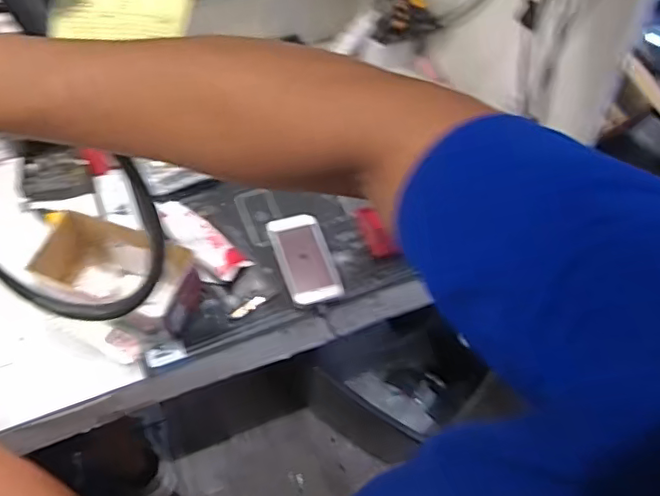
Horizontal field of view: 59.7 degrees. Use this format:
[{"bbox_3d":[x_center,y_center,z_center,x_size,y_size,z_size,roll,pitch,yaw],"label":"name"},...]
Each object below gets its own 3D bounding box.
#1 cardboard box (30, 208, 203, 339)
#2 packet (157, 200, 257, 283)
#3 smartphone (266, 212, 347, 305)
[{"bbox_3d":[-0.259,0.040,0.732,0.186,0.100,0.105,17,62,5],"label":"cardboard box"},{"bbox_3d":[-0.180,-0.013,0.784,0.143,0.034,0.061,44,67,2],"label":"packet"},{"bbox_3d":[-0.035,0.014,0.792,0.070,0.011,0.130,-22,75,-1],"label":"smartphone"}]

